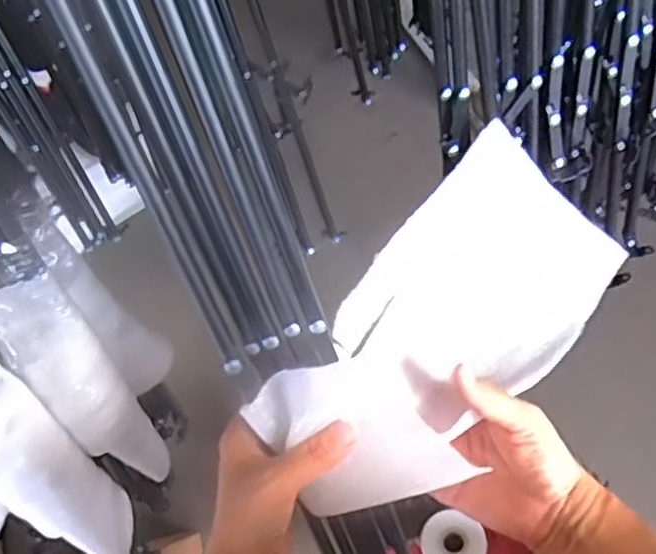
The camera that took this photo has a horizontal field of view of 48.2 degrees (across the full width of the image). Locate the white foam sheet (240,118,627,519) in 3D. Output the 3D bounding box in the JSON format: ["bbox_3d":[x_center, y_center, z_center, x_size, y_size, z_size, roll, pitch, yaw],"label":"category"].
[{"bbox_3d":[0.073,0.028,0.436,0.119,0.050,0.245,41,66,12],"label":"white foam sheet"}]

